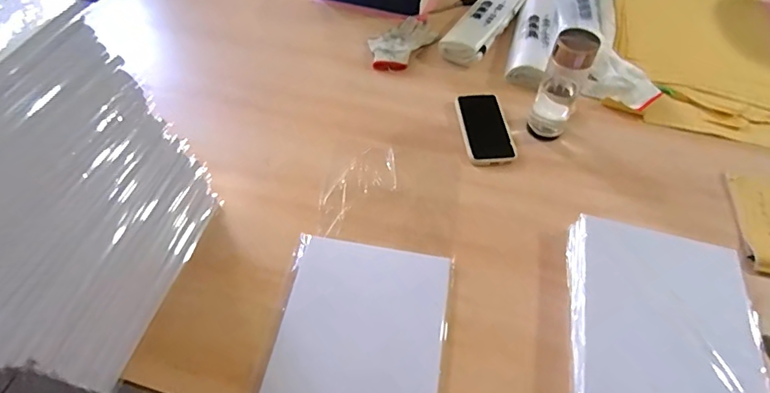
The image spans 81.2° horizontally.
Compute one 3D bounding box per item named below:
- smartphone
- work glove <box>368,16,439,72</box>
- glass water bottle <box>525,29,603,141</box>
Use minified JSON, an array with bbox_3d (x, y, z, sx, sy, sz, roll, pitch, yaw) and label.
[{"bbox_3d":[0.181,-0.124,0.816,0.083,0.010,0.168,-5,54,-4],"label":"smartphone"},{"bbox_3d":[0.035,-0.338,0.974,0.104,0.023,0.196,28,58,18],"label":"work glove"},{"bbox_3d":[0.298,-0.186,0.759,0.064,0.179,0.058,18,55,12],"label":"glass water bottle"}]

